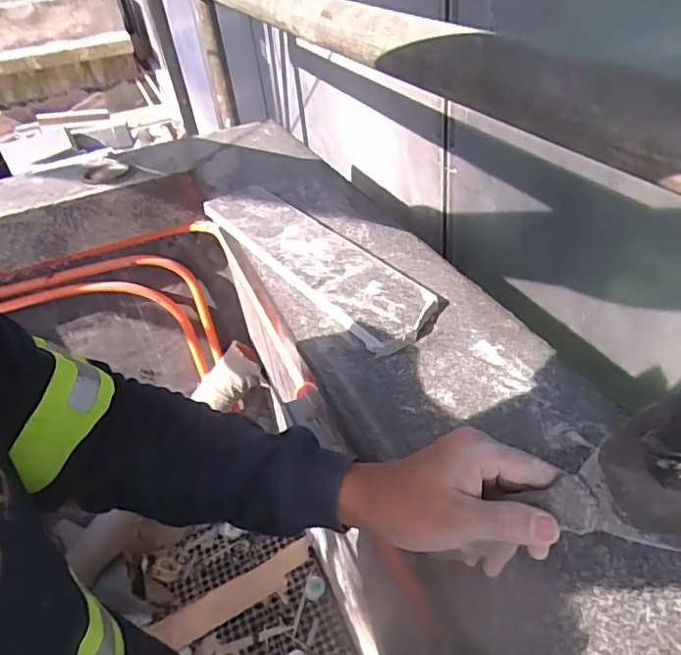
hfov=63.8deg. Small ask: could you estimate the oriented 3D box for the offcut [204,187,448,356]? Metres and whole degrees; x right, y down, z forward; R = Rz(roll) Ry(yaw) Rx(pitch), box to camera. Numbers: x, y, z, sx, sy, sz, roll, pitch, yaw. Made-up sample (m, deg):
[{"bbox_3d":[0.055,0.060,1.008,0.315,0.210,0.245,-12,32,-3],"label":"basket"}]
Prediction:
[{"bbox_3d":[-0.044,-0.101,0.699,0.099,0.019,0.438,-28,41,-24],"label":"offcut"}]

